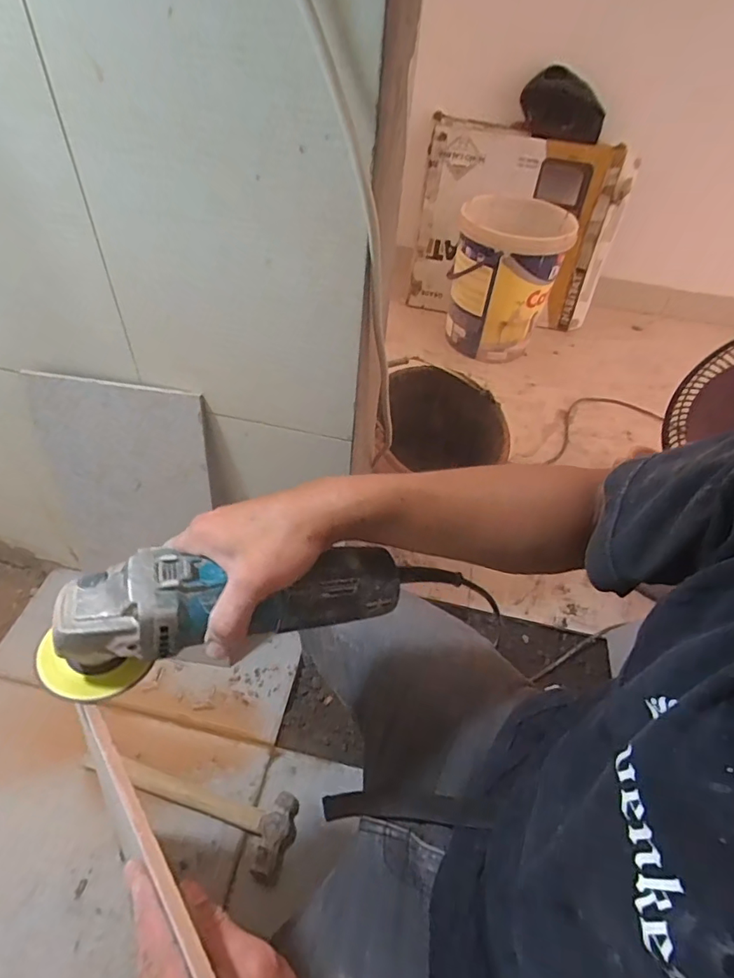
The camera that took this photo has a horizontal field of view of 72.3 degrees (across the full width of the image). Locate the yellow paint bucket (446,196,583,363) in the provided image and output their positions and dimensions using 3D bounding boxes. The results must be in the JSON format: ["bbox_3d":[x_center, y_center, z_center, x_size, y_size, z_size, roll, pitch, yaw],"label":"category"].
[{"bbox_3d":[0.390,-0.598,1.459,0.286,0.371,0.336,10,47,4],"label":"yellow paint bucket"}]

